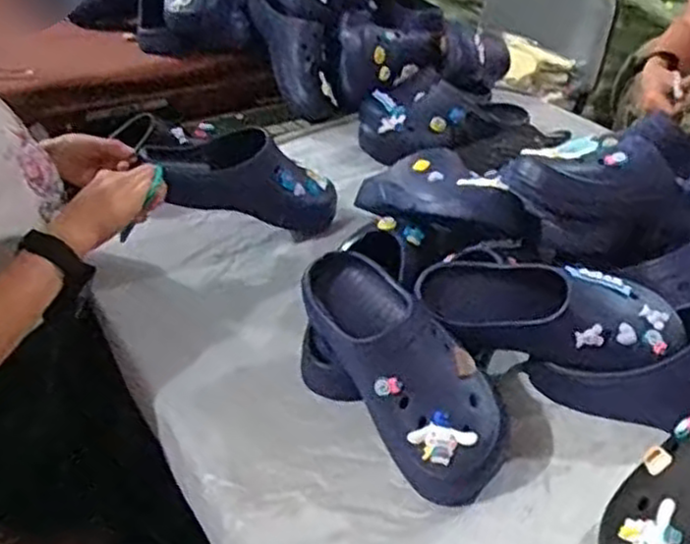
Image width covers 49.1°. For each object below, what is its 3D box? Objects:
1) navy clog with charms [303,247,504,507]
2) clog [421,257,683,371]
[{"bbox_3d":[0.047,0.092,0.712,0.105,0.114,0.260,-15,36,-22],"label":"navy clog with charms"},{"bbox_3d":[0.200,0.037,0.747,0.255,0.074,0.110,9,33,12],"label":"clog"}]

